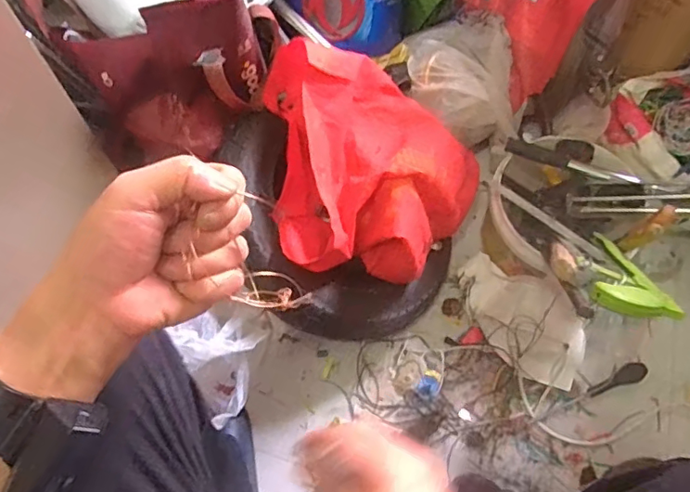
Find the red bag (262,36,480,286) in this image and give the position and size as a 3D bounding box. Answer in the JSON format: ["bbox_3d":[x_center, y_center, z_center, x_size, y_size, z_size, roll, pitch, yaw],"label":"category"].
[{"bbox_3d":[0.057,-0.111,0.746,0.309,0.121,0.312,-4,78,-15],"label":"red bag"}]

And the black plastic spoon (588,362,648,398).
[{"bbox_3d":[0.426,0.211,0.844,0.096,0.015,0.030,-28,67,5],"label":"black plastic spoon"}]

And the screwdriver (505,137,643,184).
[{"bbox_3d":[0.345,-0.126,0.824,0.198,0.021,0.021,20,66,8],"label":"screwdriver"}]

